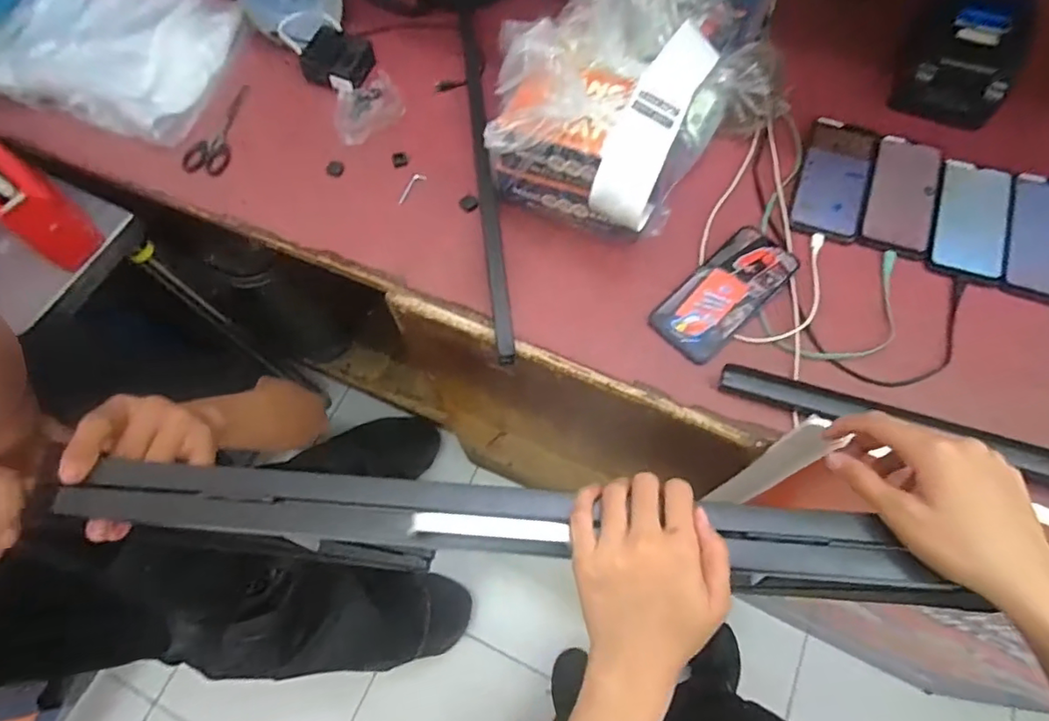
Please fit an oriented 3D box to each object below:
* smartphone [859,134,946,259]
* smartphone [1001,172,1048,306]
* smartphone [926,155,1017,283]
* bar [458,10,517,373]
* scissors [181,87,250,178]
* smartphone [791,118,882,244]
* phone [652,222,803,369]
[{"bbox_3d":[0.441,-0.193,0.647,0.076,0.009,0.160,21,70,10],"label":"smartphone"},{"bbox_3d":[0.581,-0.140,0.620,0.077,0.006,0.172,19,70,9],"label":"smartphone"},{"bbox_3d":[0.508,-0.159,0.631,0.075,0.014,0.154,21,70,10],"label":"smartphone"},{"bbox_3d":[-0.045,-0.207,0.656,0.019,0.033,0.443,-7,68,-1],"label":"bar"},{"bbox_3d":[-0.410,-0.310,0.752,0.058,0.010,0.143,7,68,5],"label":"scissors"},{"bbox_3d":[0.369,-0.218,0.663,0.078,0.008,0.174,21,70,10],"label":"smartphone"},{"bbox_3d":[0.220,-0.078,0.611,0.174,0.012,0.078,-42,73,-14],"label":"phone"}]

